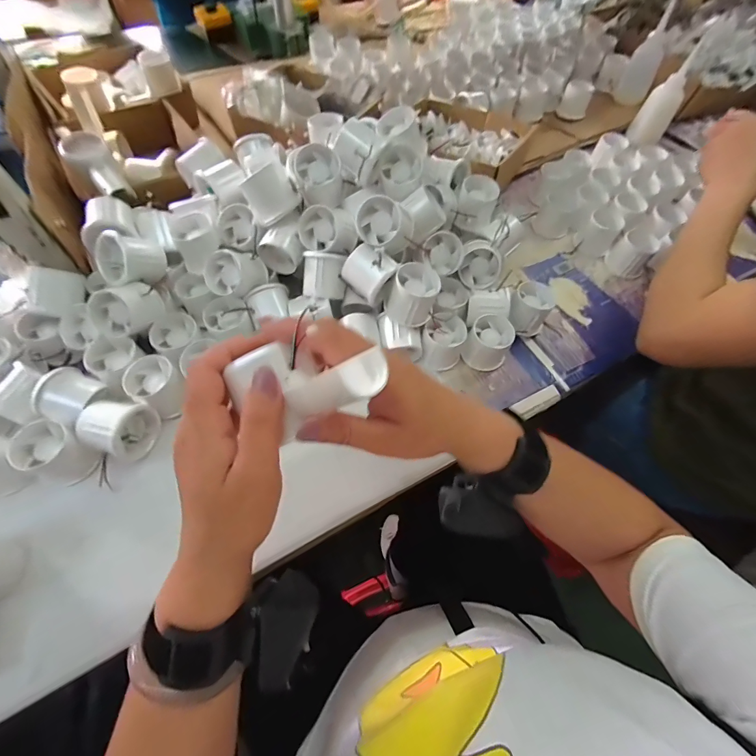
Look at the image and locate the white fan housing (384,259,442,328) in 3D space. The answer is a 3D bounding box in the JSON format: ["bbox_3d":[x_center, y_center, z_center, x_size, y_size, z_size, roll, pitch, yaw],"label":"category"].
[{"bbox_3d":[0.040,-0.096,0.422,0.056,0.047,0.055,11,61,3],"label":"white fan housing"}]

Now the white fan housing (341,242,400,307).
[{"bbox_3d":[-0.007,-0.122,0.421,0.048,0.044,0.051,-39,69,-22],"label":"white fan housing"}]

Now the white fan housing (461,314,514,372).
[{"bbox_3d":[0.139,-0.043,0.461,0.051,0.050,0.051,1,61,-3],"label":"white fan housing"}]

